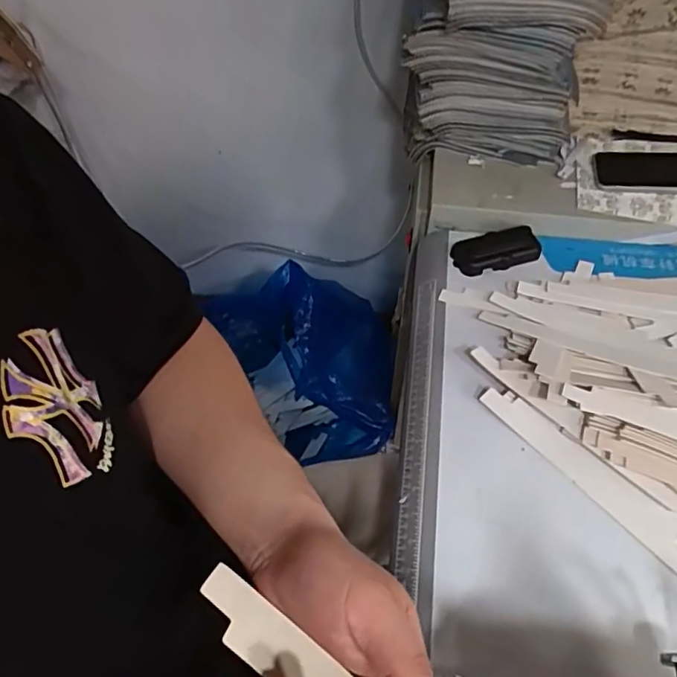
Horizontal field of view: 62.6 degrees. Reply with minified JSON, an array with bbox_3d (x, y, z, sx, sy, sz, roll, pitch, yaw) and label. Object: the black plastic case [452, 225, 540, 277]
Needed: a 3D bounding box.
[{"bbox_3d":[0.200,-0.111,0.708,0.107,0.022,0.052,-11,53,-6],"label":"black plastic case"}]

